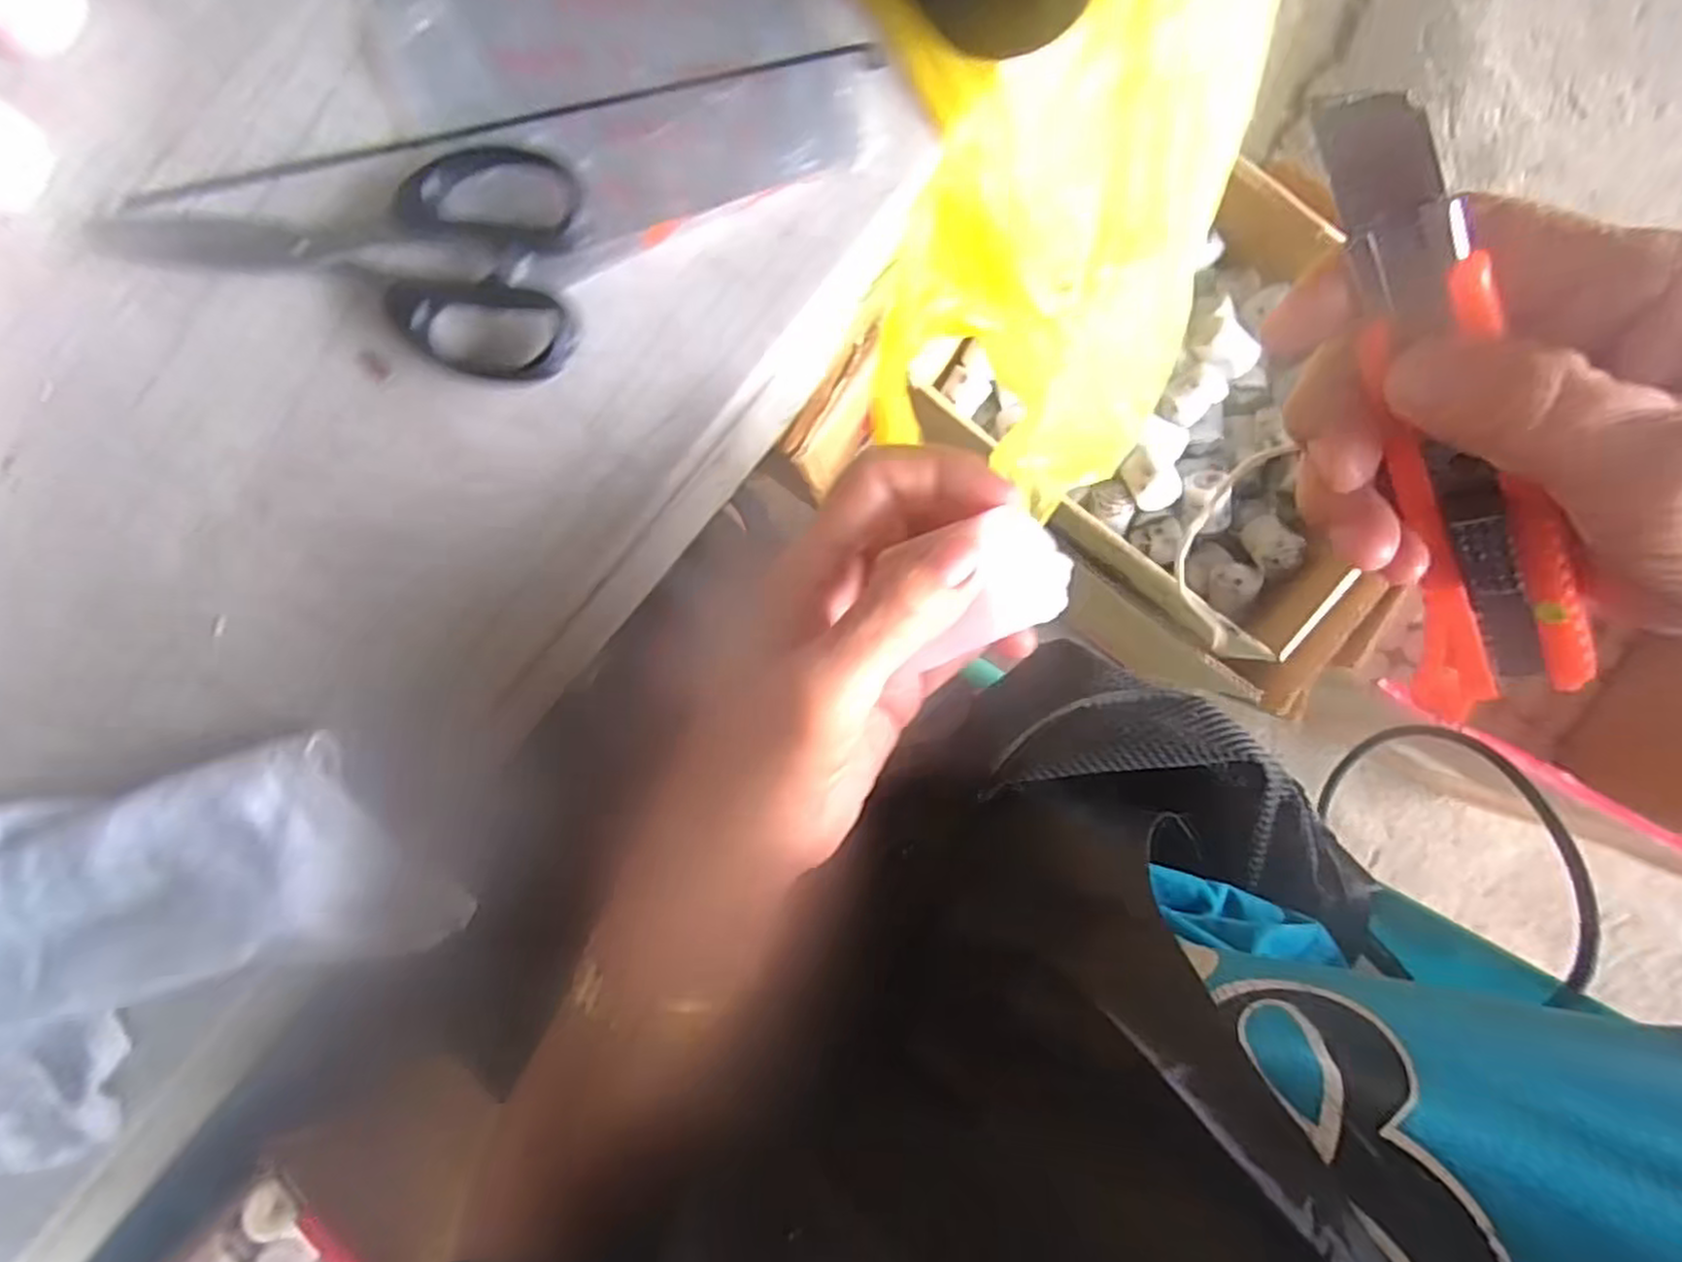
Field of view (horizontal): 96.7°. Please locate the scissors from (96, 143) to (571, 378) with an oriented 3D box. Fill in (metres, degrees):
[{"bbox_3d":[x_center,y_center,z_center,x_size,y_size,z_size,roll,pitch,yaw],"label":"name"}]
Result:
[{"bbox_3d":[-0.159,-0.127,0.237,0.165,0.010,0.068,13,92,5],"label":"scissors"}]

